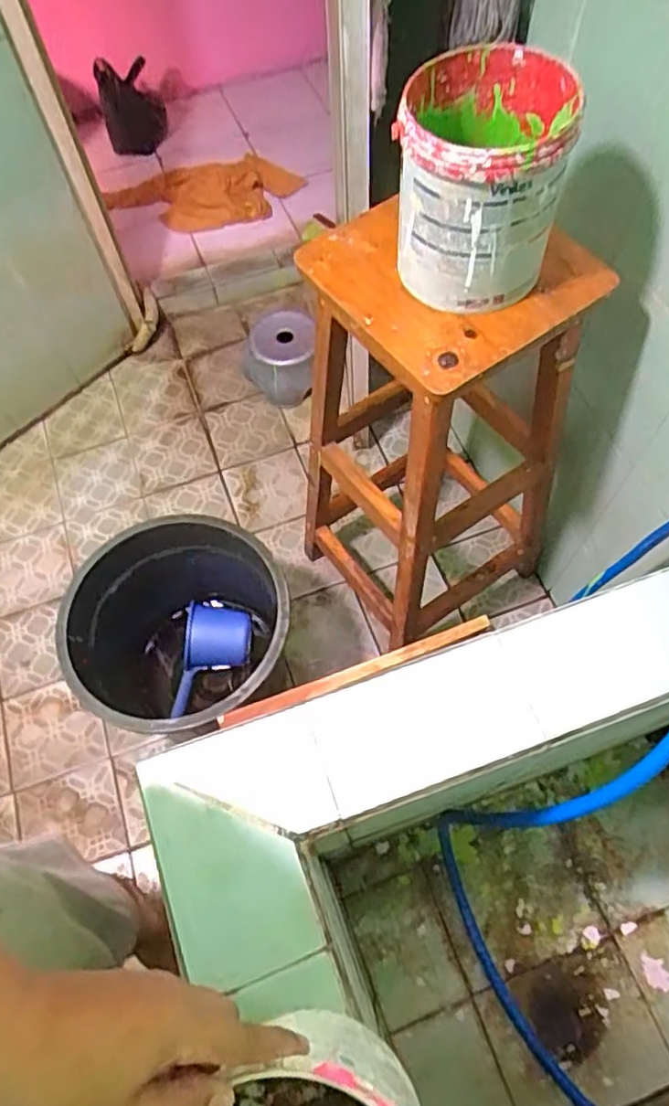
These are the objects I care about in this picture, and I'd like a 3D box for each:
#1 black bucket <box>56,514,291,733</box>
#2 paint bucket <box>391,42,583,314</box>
[{"bbox_3d":[-0.282,0.173,1.307,0.386,0.401,0.379,-1,63,2],"label":"black bucket"},{"bbox_3d":[0.160,-0.422,0.741,0.174,0.181,0.223,7,64,6],"label":"paint bucket"}]

